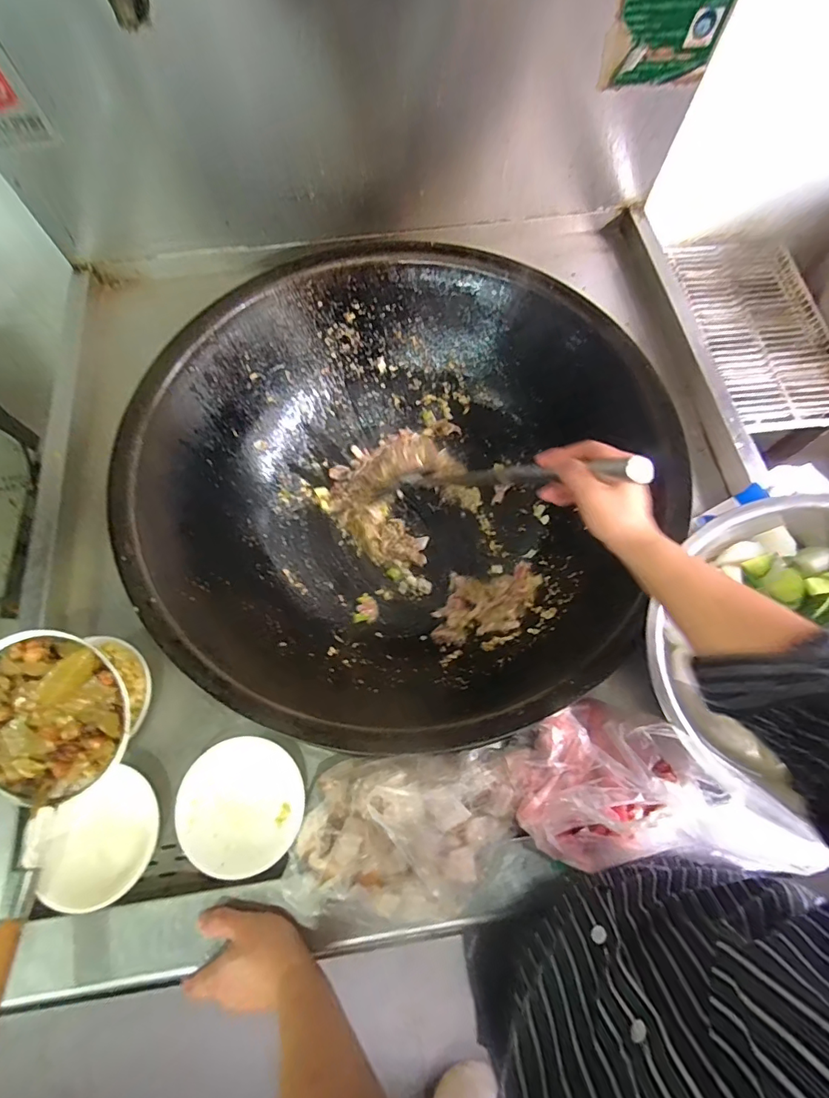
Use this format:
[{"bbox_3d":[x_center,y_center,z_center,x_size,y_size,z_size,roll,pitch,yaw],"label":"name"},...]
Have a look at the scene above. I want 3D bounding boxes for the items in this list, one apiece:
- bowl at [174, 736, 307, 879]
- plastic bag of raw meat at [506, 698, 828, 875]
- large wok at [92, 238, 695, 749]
[{"bbox_3d":[-0.210,0.314,0.587,0.140,0.049,0.149,0,70,0],"label":"bowl"},{"bbox_3d":[0.233,0.248,0.515,0.235,0.132,0.157,-6,70,-2],"label":"plastic bag of raw meat"},{"bbox_3d":[-0.041,-0.113,0.821,0.732,0.277,0.778,0,70,0],"label":"large wok"}]

